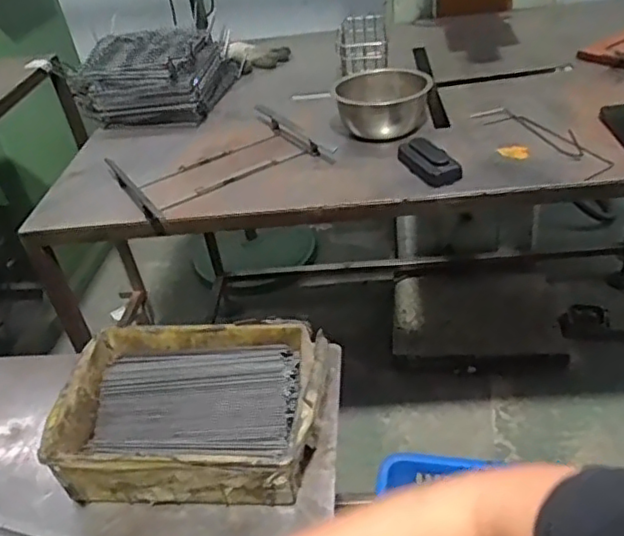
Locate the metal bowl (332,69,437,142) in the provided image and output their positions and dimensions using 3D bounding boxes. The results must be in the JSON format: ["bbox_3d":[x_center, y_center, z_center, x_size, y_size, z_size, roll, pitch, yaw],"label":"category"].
[{"bbox_3d":[0.114,-0.254,0.972,0.143,0.091,0.143,-4,36,3],"label":"metal bowl"}]

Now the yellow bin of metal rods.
[{"bbox_3d":[-0.118,0.147,0.630,0.255,0.080,0.180,-2,36,6],"label":"yellow bin of metal rods"}]

